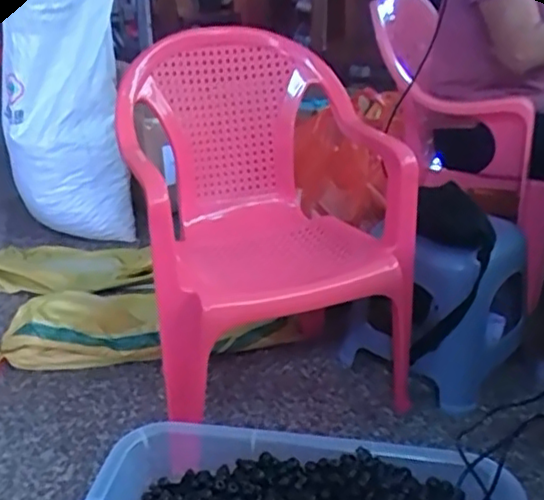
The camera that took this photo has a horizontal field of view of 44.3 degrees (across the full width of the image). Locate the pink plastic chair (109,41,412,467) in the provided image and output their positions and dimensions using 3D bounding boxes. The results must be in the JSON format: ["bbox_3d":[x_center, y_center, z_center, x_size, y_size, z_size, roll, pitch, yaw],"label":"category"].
[{"bbox_3d":[-0.001,-0.042,1.297,0.500,0.632,0.591,-8,26,-15],"label":"pink plastic chair"}]

